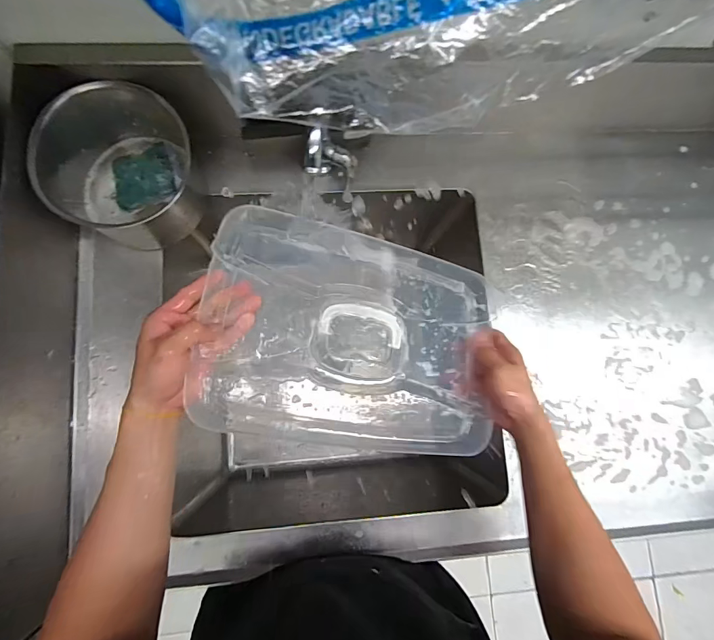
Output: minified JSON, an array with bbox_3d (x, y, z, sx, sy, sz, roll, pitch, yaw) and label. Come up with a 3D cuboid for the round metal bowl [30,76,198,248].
[{"bbox_3d":[-0.335,-0.209,0.562,0.169,0.128,0.173,1,82,-4],"label":"round metal bowl"}]

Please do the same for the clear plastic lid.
[{"bbox_3d":[0.008,0.025,0.518,0.384,0.021,0.271,12,76,-21],"label":"clear plastic lid"}]

